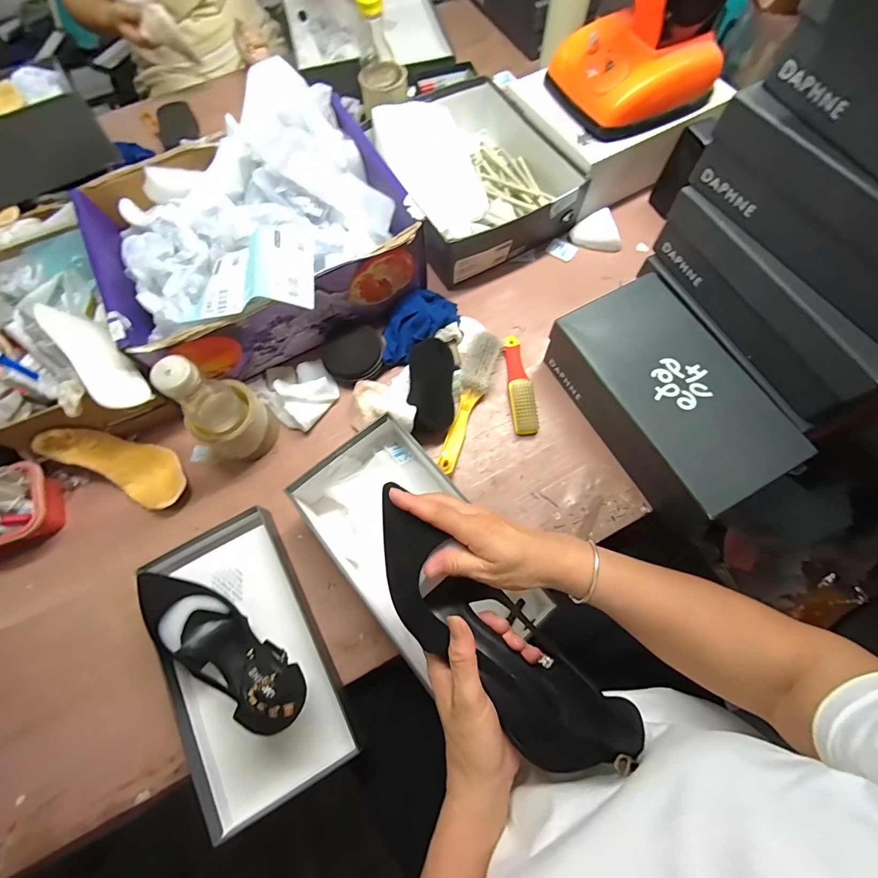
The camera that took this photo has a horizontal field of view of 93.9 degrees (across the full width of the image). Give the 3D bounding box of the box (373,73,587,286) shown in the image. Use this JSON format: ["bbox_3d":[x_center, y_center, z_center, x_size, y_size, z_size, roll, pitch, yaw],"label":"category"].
[{"bbox_3d":[0.034,-0.441,0.681,0.284,0.101,0.327,-28,72,-8],"label":"box"}]

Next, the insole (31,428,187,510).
[{"bbox_3d":[-0.433,0.028,0.550,0.174,0.076,0.075,19,72,8],"label":"insole"}]

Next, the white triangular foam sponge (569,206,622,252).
[{"bbox_3d":[0.260,-0.340,0.680,0.067,0.032,0.064,-21,71,-6],"label":"white triangular foam sponge"}]

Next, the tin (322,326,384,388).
[{"bbox_3d":[-0.128,-0.121,0.609,0.087,0.019,0.078,-18,88,9],"label":"tin"}]

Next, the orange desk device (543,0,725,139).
[{"bbox_3d":[0.292,-0.581,0.559,0.195,0.199,0.202,-31,73,-9],"label":"orange desk device"}]

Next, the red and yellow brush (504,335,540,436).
[{"bbox_3d":[0.118,-0.084,0.599,0.032,0.027,0.154,-5,70,0],"label":"red and yellow brush"}]

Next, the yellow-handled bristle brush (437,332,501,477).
[{"bbox_3d":[0.043,-0.053,0.587,0.047,0.036,0.213,14,71,6],"label":"yellow-handled bristle brush"}]

